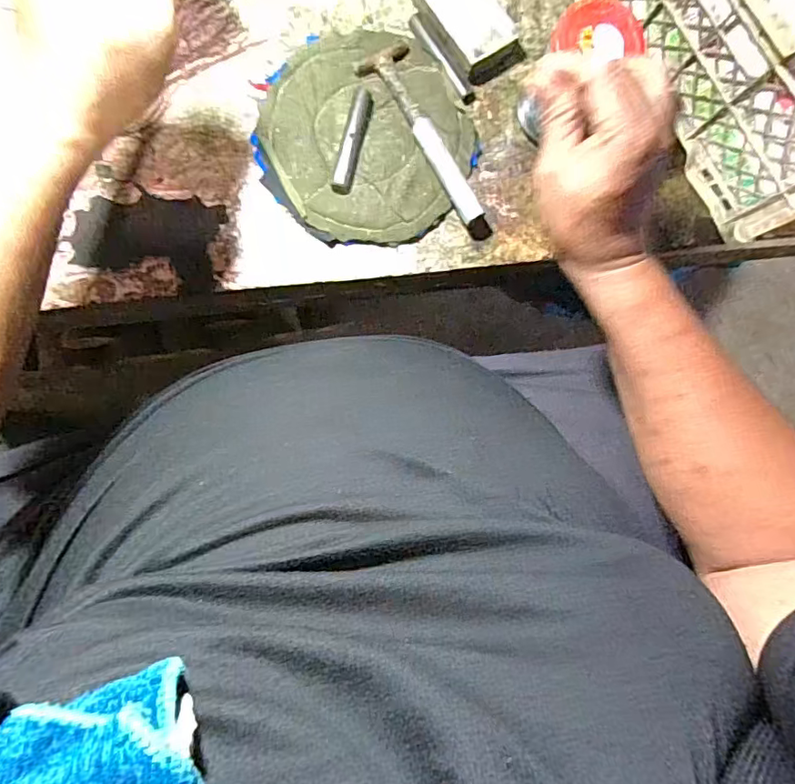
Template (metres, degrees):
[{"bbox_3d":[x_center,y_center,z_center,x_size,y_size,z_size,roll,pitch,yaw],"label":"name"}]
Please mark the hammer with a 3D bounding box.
[{"bbox_3d":[0.026,-0.202,0.433,0.043,0.018,0.169,-27,89,-7],"label":"hammer"}]

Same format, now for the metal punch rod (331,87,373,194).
[{"bbox_3d":[-0.036,-0.204,0.428,0.015,0.010,0.084,15,85,-4],"label":"metal punch rod"}]

